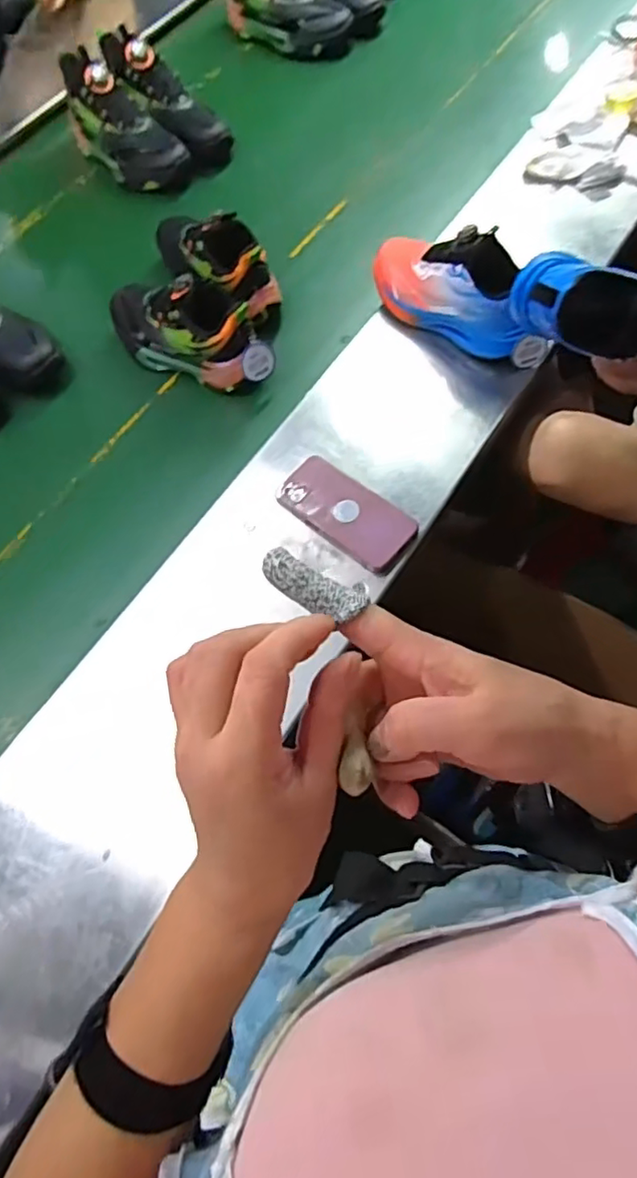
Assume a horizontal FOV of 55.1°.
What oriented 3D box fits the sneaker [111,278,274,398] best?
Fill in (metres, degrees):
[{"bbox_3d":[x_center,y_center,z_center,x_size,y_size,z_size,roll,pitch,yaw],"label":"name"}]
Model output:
[{"bbox_3d":[-0.176,-0.351,0.805,0.252,0.115,0.088,22,69,13],"label":"sneaker"}]

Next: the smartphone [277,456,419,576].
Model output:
[{"bbox_3d":[0.030,-0.089,0.706,0.167,0.013,0.081,36,72,17],"label":"smartphone"}]

